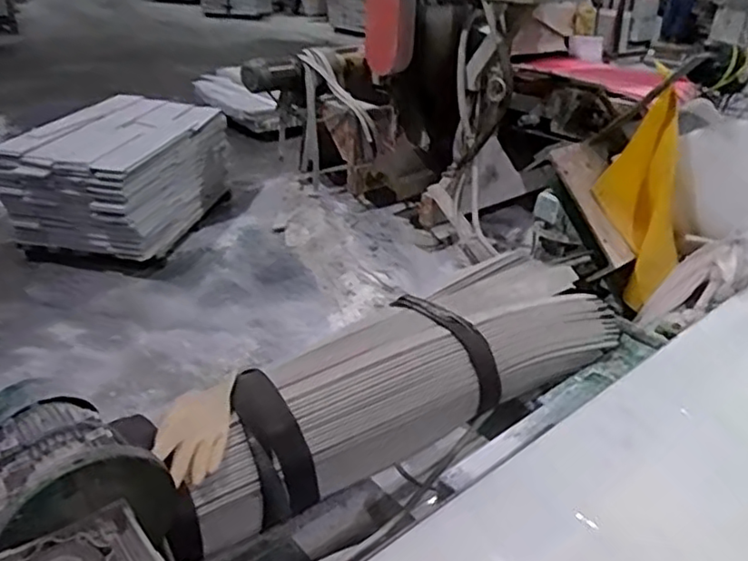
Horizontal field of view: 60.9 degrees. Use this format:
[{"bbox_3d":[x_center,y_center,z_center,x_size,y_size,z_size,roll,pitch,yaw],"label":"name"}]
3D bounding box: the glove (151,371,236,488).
[{"bbox_3d":[-0.277,0.227,0.978,0.106,0.046,0.189,0,29,-5],"label":"glove"}]

